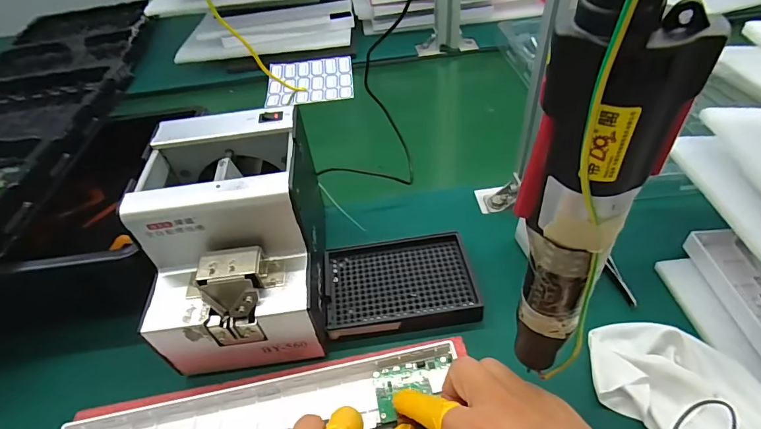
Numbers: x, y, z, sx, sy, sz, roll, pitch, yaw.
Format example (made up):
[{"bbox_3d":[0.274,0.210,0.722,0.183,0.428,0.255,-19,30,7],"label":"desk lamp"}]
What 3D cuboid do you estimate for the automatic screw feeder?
[{"bbox_3d":[-0.119,0.019,0.356,0.129,0.139,0.176,-8,44,-1],"label":"automatic screw feeder"}]

